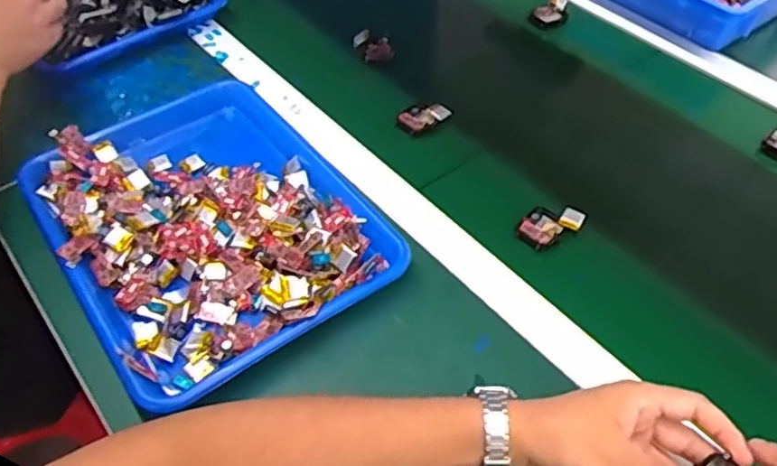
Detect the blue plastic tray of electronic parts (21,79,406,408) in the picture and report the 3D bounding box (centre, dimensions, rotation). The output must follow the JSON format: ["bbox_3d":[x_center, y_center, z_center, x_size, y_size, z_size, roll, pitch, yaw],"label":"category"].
[{"bbox_3d":[-0.168,-0.015,0.626,0.268,0.049,0.337,-29,53,-25],"label":"blue plastic tray of electronic parts"}]

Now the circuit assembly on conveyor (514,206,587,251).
[{"bbox_3d":[0.152,-0.007,0.624,0.047,0.015,0.056,30,53,26],"label":"circuit assembly on conveyor"}]

